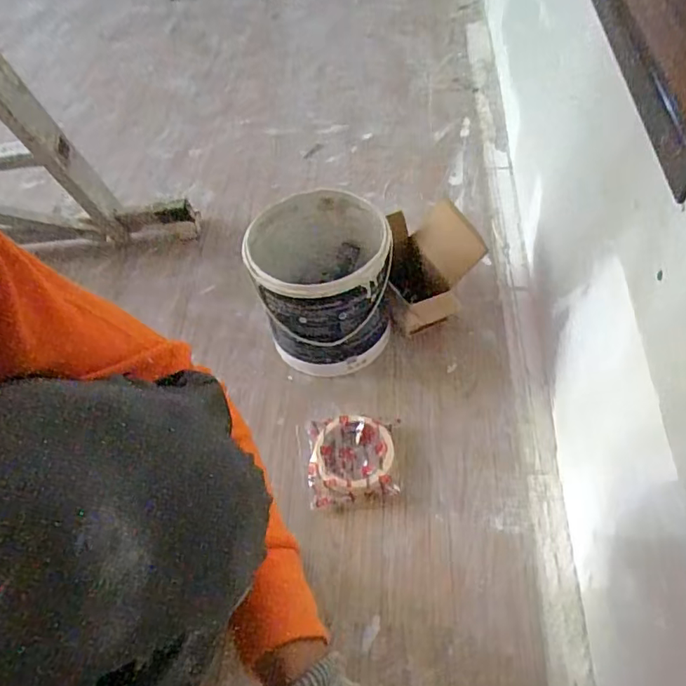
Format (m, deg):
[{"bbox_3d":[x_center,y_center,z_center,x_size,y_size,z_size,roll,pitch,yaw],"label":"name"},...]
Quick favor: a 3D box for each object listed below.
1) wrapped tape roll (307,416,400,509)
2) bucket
[{"bbox_3d":[0.012,0.150,0.693,0.111,0.039,0.112,-3,52,4],"label":"wrapped tape roll"},{"bbox_3d":[-0.026,-0.079,0.770,0.176,0.204,0.189,-3,54,4],"label":"bucket"}]

